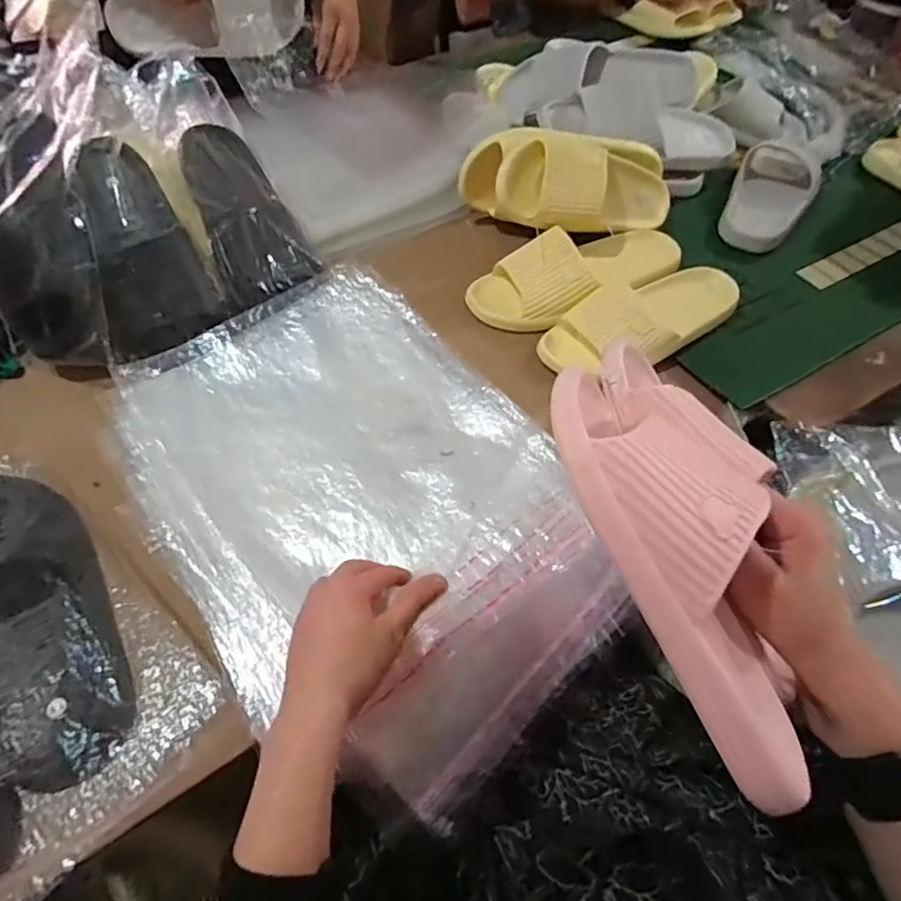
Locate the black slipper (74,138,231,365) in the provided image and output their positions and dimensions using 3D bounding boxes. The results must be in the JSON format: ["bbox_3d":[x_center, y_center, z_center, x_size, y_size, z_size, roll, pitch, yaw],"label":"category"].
[{"bbox_3d":[-0.333,-0.223,0.620,0.114,0.080,0.229,-17,91,-10],"label":"black slipper"}]

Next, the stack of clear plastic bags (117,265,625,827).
[{"bbox_3d":[-0.083,0.035,0.547,0.341,0.057,0.499,-35,62,-20],"label":"stack of clear plastic bags"}]

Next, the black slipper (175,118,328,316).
[{"bbox_3d":[-0.242,-0.291,0.661,0.109,0.083,0.240,-22,79,-13],"label":"black slipper"}]

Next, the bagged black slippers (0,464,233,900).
[{"bbox_3d":[-0.374,0.154,0.426,0.348,0.088,0.240,37,65,23],"label":"bagged black slippers"}]

